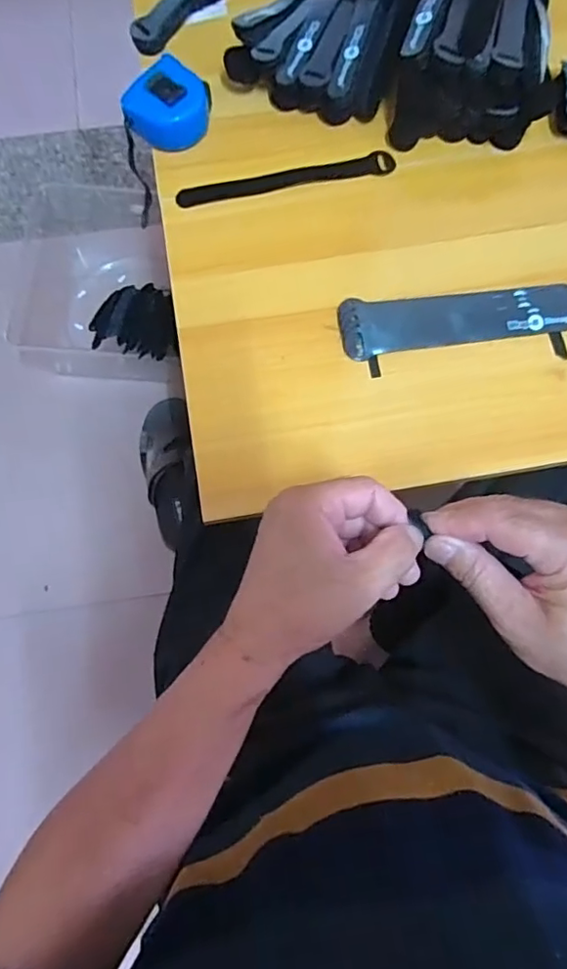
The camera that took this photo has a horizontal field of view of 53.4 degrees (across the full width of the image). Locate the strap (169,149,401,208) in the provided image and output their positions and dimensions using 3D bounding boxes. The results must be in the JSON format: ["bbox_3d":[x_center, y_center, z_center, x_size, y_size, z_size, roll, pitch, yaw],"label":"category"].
[{"bbox_3d":[0.002,-0.275,0.509,0.193,0.011,0.025,-11,76,-3],"label":"strap"}]

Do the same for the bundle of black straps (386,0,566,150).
[{"bbox_3d":[0.180,-0.416,0.502,0.134,0.107,0.210,10,77,3],"label":"bundle of black straps"}]

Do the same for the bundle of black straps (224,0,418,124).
[{"bbox_3d":[0.056,-0.448,0.506,0.135,0.089,0.202,25,78,7],"label":"bundle of black straps"}]

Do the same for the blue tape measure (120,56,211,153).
[{"bbox_3d":[-0.103,-0.342,0.509,0.069,0.035,0.060,-43,80,-9],"label":"blue tape measure"}]

